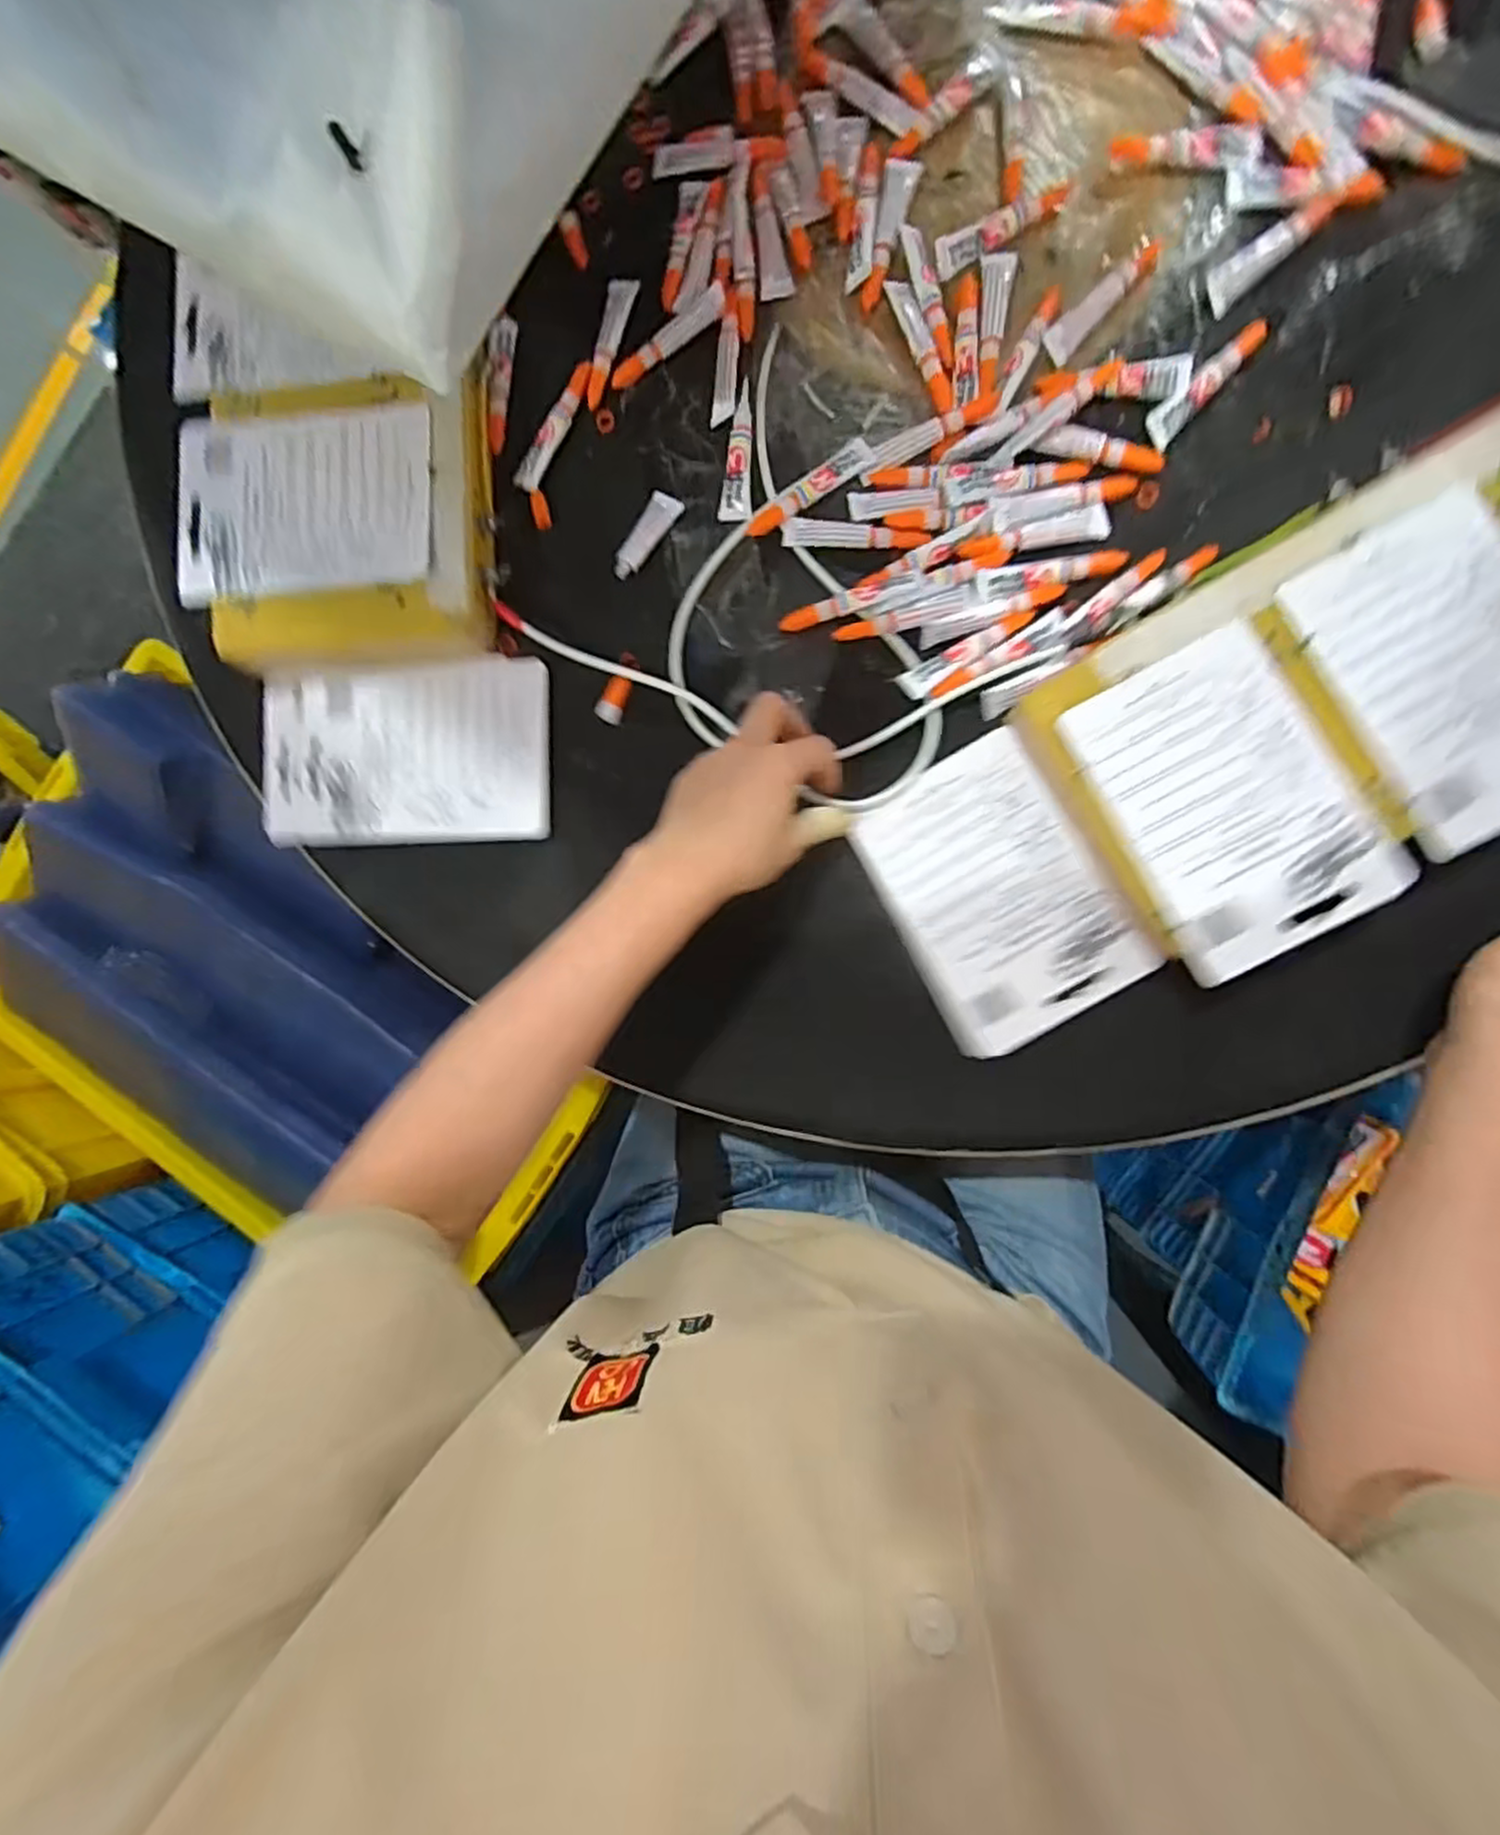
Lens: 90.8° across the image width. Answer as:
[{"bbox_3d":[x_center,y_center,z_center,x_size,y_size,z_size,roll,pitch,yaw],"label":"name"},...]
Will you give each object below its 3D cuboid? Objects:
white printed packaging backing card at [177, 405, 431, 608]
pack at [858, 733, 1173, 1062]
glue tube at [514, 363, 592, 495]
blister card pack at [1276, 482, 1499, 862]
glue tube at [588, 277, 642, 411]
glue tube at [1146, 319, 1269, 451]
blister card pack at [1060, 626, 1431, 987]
[{"bbox_3d":[-0.278,-0.259,0.463,0.166,0.005,0.115,0,87,5],"label":"white printed packaging backing card"},{"bbox_3d":[0.142,-0.012,0.427,0.117,0.010,0.158,-31,82,5],"label":"pack"},{"bbox_3d":[-0.127,-0.317,0.479,0.016,0.010,0.086,30,91,10],"label":"glue tube"},{"bbox_3d":[0.369,-0.130,0.382,0.120,0.007,0.164,-27,84,3],"label":"blister card pack"},{"bbox_3d":[-0.091,-0.372,0.480,0.020,0.008,0.088,13,88,9],"label":"glue tube"},{"bbox_3d":[0.268,-0.316,0.435,0.019,0.009,0.084,43,93,9],"label":"glue tube"},{"bbox_3d":[0.255,-0.062,0.392,0.117,0.006,0.164,-28,84,4],"label":"blister card pack"}]

